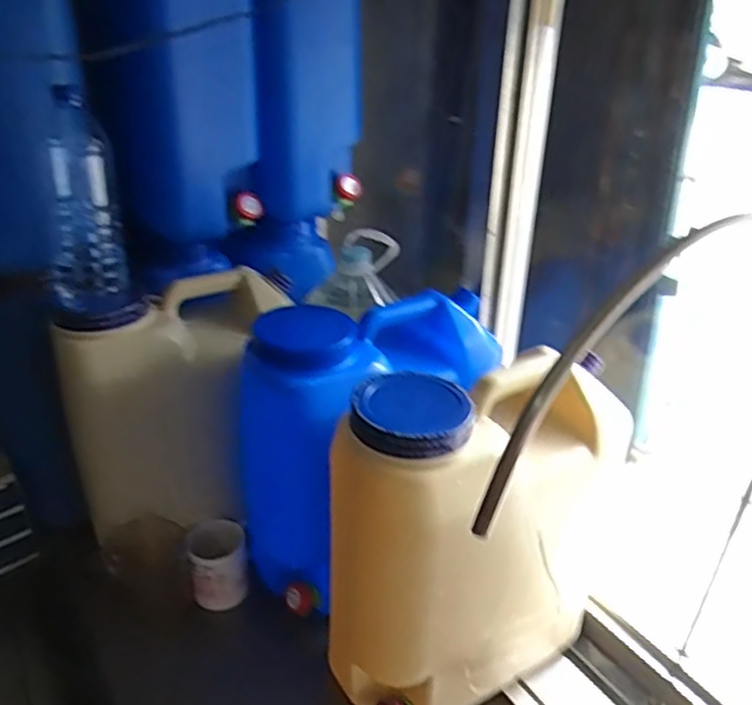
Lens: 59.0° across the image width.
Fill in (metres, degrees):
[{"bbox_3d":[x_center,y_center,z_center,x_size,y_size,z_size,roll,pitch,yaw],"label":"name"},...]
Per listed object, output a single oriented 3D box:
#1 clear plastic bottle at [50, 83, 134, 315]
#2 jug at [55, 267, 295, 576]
[{"bbox_3d":[-0.351,-0.161,0.788,0.088,0.253,0.083,-11,32,-20],"label":"clear plastic bottle"},{"bbox_3d":[-0.270,0.098,0.929,0.295,0.358,0.183,-5,30,-11],"label":"jug"}]

